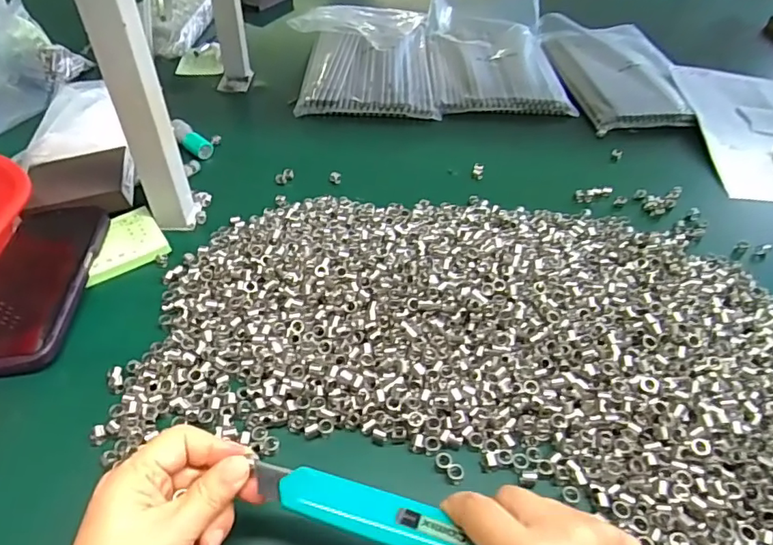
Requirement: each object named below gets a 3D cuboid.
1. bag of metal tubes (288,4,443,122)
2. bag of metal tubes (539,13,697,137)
[{"bbox_3d":[-0.034,-0.318,0.775,0.198,0.033,0.314,0,43,-2],"label":"bag of metal tubes"},{"bbox_3d":[0.330,-0.299,0.766,0.165,0.022,0.316,-1,43,-3],"label":"bag of metal tubes"}]

